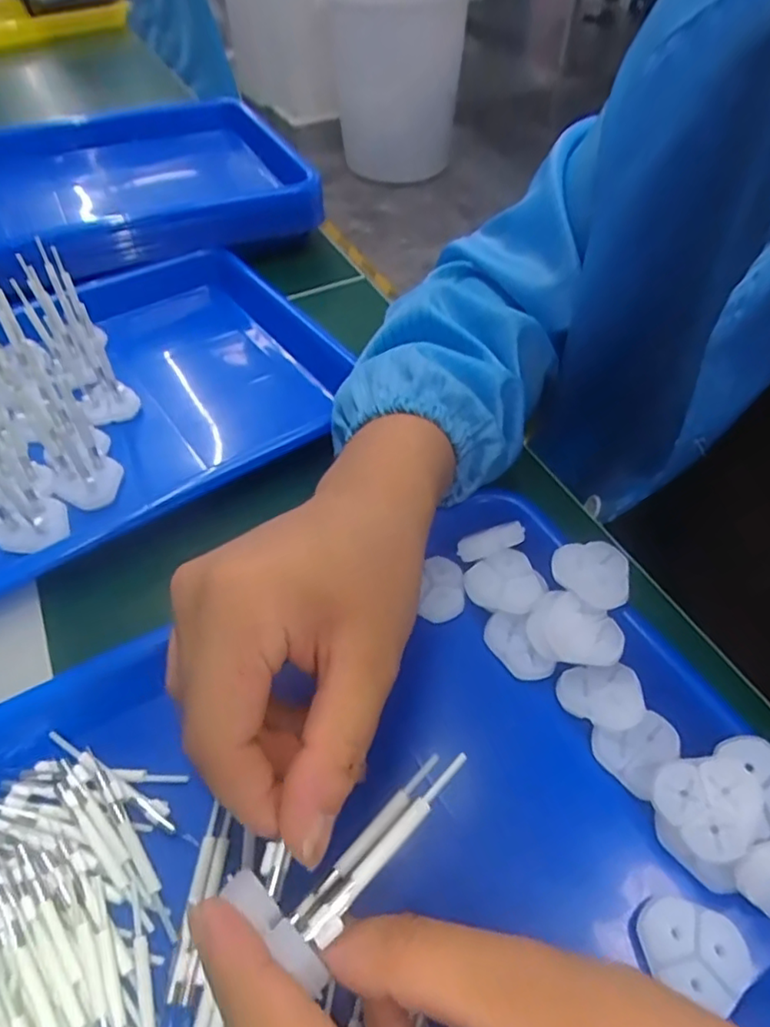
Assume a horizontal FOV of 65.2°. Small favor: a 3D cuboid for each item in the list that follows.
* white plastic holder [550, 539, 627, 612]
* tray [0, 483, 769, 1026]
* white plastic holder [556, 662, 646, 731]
[{"bbox_3d":[0.101,0.031,0.296,0.036,0.021,0.032,33,59,24],"label":"white plastic holder"},{"bbox_3d":[-0.013,0.132,0.230,0.329,0.037,0.241,-24,55,-18],"label":"tray"},{"bbox_3d":[0.097,0.083,0.270,0.035,0.007,0.030,-1,51,0],"label":"white plastic holder"}]

